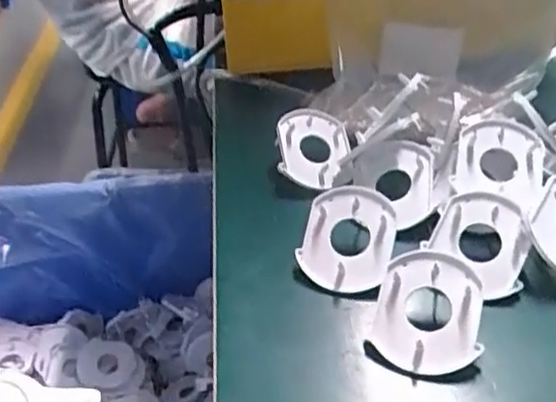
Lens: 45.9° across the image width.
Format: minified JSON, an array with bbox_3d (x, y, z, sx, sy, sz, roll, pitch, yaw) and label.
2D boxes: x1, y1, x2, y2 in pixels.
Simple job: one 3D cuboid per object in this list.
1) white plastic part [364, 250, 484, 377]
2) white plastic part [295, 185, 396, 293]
[{"bbox_3d":[0.083,0.064,0.376,0.062,0.012,0.068,-2,66,17],"label":"white plastic part"},{"bbox_3d":[0.046,0.024,0.432,0.058,0.013,0.072,7,64,19],"label":"white plastic part"}]

